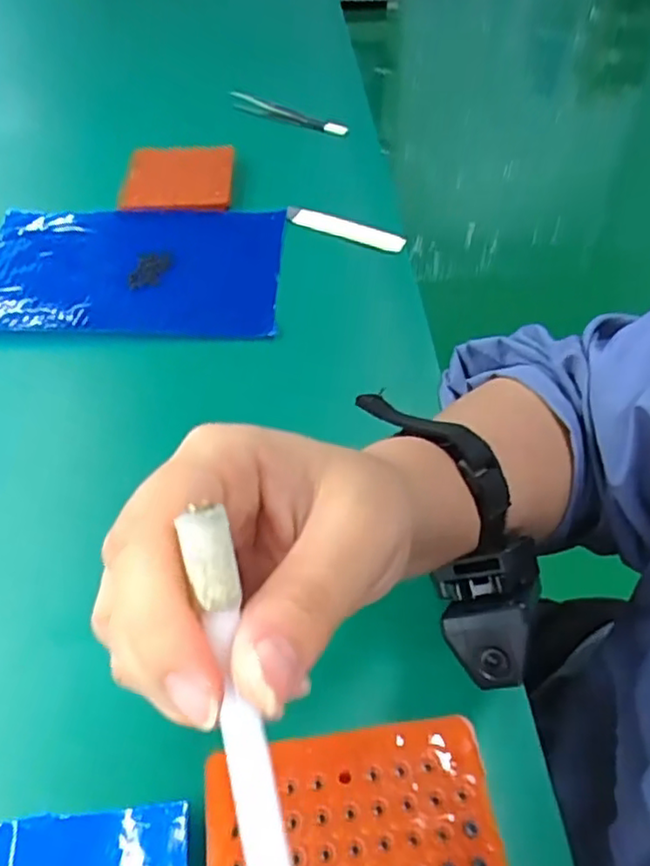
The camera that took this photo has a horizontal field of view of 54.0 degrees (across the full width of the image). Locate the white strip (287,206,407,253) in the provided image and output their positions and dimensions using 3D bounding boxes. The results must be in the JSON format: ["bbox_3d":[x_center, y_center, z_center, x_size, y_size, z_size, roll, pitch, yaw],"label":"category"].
[{"bbox_3d":[0.015,-0.157,0.492,0.098,0.014,0.008,22,21,20],"label":"white strip"}]

